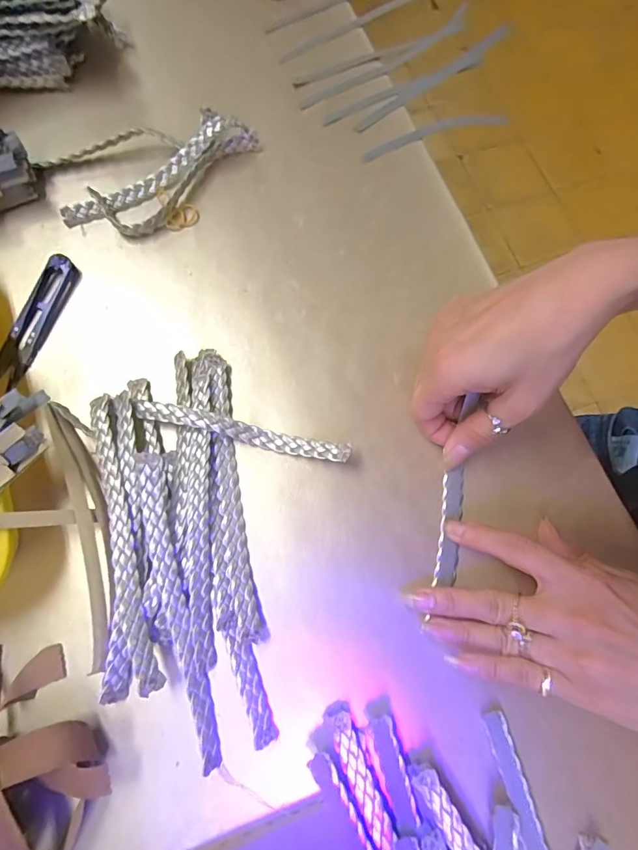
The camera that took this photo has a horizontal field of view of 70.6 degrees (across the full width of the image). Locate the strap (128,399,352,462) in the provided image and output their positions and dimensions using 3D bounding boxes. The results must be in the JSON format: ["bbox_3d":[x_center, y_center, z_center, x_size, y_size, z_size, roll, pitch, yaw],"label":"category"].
[{"bbox_3d":[-0.050,0.003,0.285,0.139,0.016,0.013,13,73,2],"label":"strap"}]

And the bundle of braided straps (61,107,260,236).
[{"bbox_3d":[-0.114,-0.186,0.335,0.153,0.025,0.052,-37,78,-12],"label":"bundle of braided straps"}]

